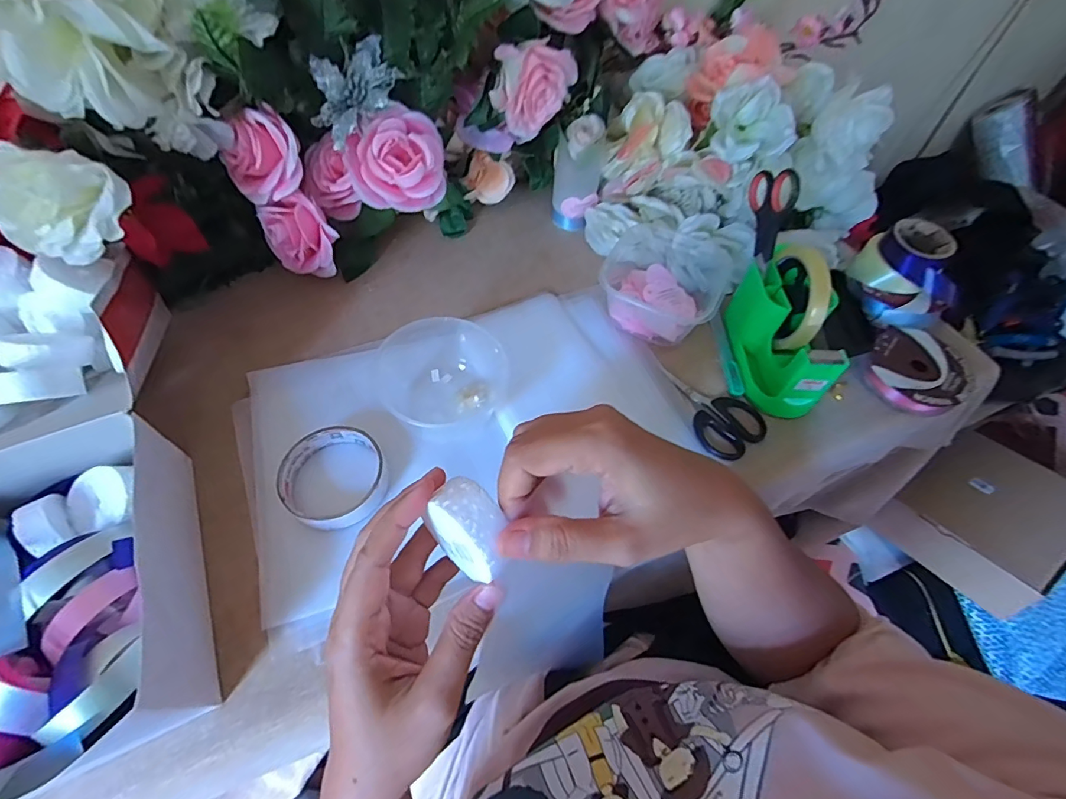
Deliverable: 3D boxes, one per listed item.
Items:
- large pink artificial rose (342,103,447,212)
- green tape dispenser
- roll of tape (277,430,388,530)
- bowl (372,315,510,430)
[{"bbox_3d":[-0.127,-0.223,0.442,0.088,0.071,0.055,-10,58,-11],"label":"large pink artificial rose"},{"bbox_3d":[0.232,-0.066,0.439,0.057,0.104,0.132,3,57,-3],"label":"green tape dispenser"},{"bbox_3d":[-0.160,0.065,0.385,0.080,0.019,0.088,2,57,-3],"label":"roll of tape"},{"bbox_3d":[-0.084,-0.030,0.432,0.114,0.056,0.104,2,57,-3],"label":"bowl"}]

